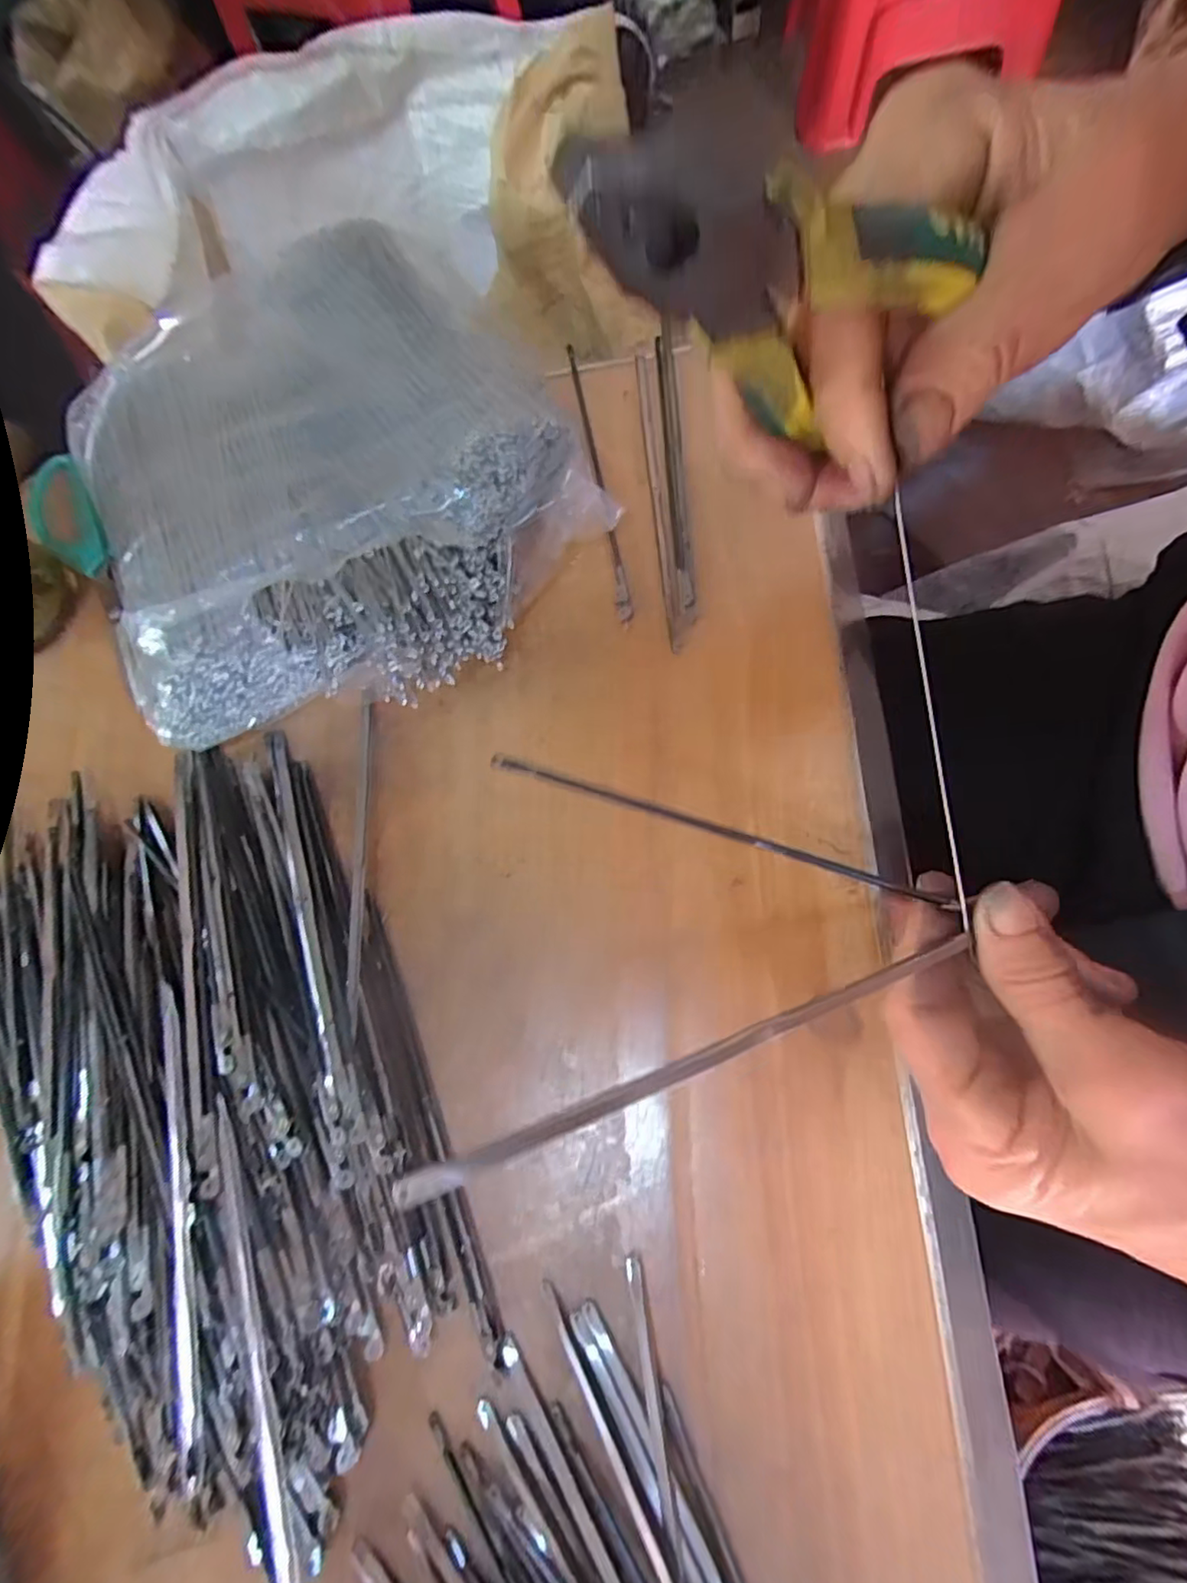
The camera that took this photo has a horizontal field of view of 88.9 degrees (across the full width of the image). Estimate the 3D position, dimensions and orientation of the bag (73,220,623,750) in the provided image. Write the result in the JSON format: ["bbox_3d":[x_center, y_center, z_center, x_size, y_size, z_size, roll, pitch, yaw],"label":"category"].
[{"bbox_3d":[-0.129,-0.145,0.280,0.220,0.061,0.225,-30,74,1],"label":"bag"}]

